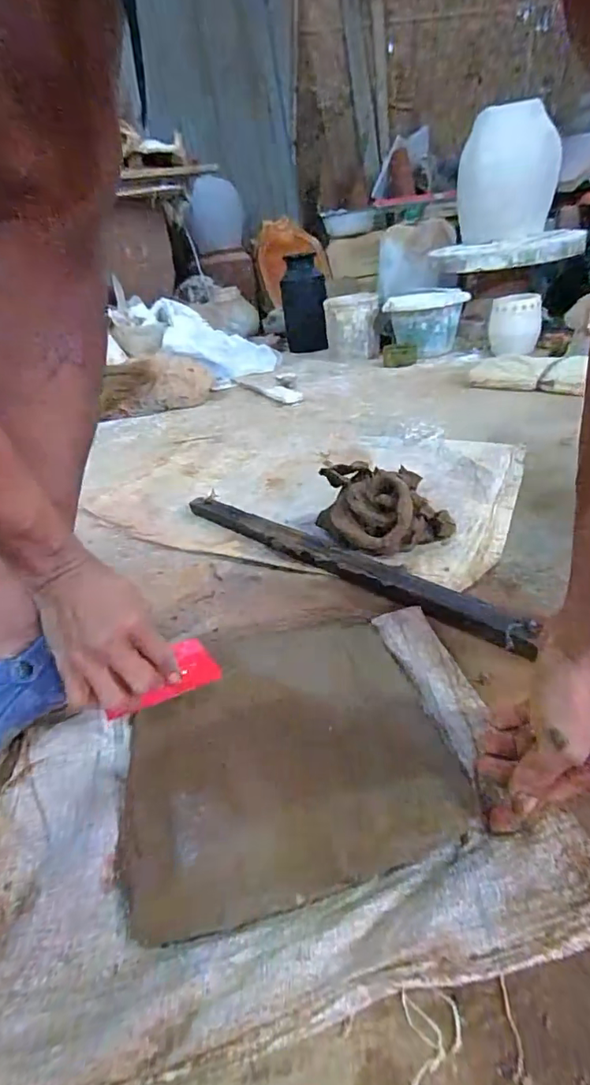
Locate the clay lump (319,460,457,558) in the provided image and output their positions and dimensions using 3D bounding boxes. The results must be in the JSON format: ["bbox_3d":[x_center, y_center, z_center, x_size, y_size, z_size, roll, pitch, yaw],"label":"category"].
[{"bbox_3d":[0.116,-0.052,0.673,0.142,0.094,0.158,-20,33,-17],"label":"clay lump"}]

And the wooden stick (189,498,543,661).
[{"bbox_3d":[0.037,0.014,0.654,0.546,0.026,0.045,21,42,40],"label":"wooden stick"}]

